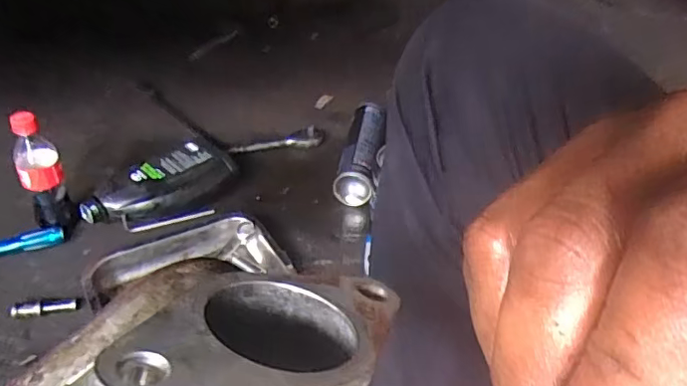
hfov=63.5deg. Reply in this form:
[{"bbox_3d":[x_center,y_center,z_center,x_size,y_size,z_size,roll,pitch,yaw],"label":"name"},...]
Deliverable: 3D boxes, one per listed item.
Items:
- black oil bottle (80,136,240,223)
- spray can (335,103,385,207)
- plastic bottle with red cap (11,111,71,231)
[{"bbox_3d":[-0.293,-0.011,0.891,0.240,0.061,0.119,-24,46,-29],"label":"black oil bottle"},{"bbox_3d":[0.035,-0.077,0.994,0.067,0.059,0.247,8,40,5],"label":"spray can"},{"bbox_3d":[-0.432,-0.022,0.798,0.058,0.194,0.055,-21,45,-26],"label":"plastic bottle with red cap"}]

